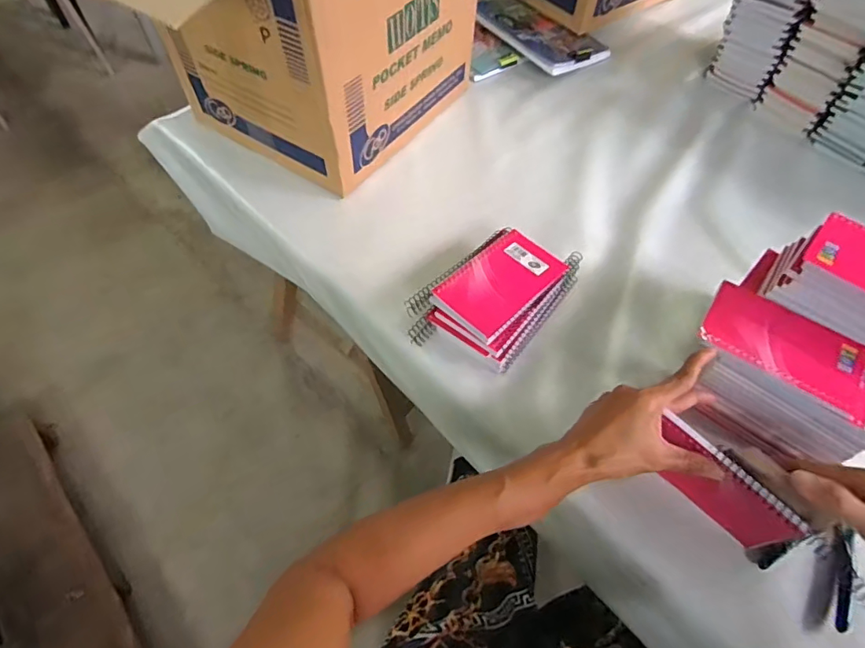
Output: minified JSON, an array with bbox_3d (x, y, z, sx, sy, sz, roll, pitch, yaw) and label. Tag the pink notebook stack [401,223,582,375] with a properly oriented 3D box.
[{"bbox_3d":[0.065,-0.027,0.542,0.117,0.052,0.172,36,63,19],"label":"pink notebook stack"}]

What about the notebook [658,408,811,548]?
[{"bbox_3d":[0.236,0.138,0.422,0.014,0.083,0.118,-38,66,-23],"label":"notebook"}]

